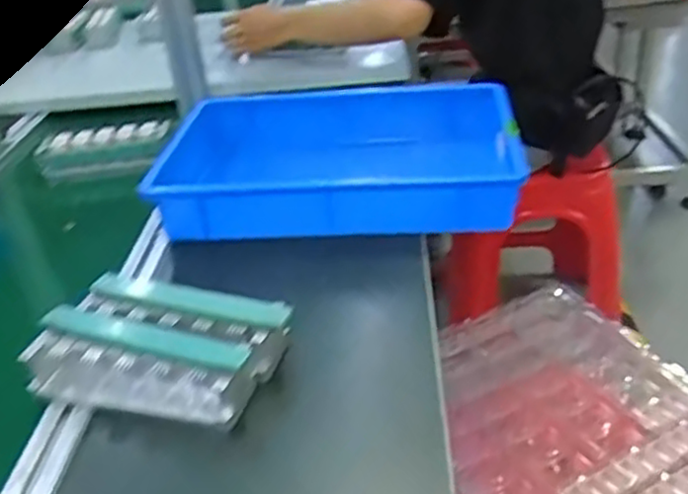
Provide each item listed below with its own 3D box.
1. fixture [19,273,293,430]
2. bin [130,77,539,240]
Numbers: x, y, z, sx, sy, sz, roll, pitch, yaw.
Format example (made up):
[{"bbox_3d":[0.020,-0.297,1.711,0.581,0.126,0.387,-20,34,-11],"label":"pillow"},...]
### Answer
[{"bbox_3d":[-0.160,0.089,0.613,0.205,0.055,0.113,6,33,20],"label":"fixture"},{"bbox_3d":[-0.004,-0.116,0.892,0.427,0.079,0.301,-1,32,9],"label":"bin"}]

